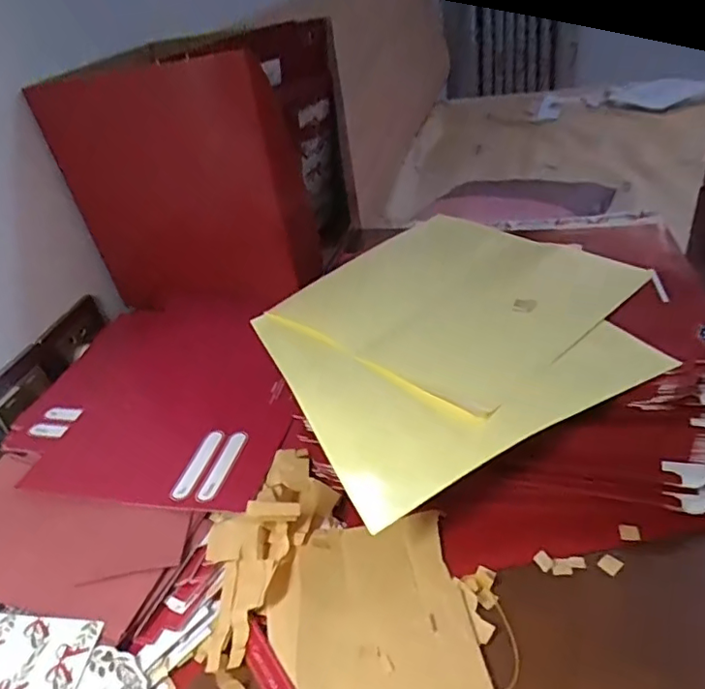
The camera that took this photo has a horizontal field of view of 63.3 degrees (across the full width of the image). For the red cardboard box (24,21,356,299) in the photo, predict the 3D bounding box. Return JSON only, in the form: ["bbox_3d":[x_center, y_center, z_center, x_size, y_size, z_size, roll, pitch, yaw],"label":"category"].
[{"bbox_3d":[-0.148,-0.196,0.624,0.250,0.236,0.178,1,37,15],"label":"red cardboard box"}]

